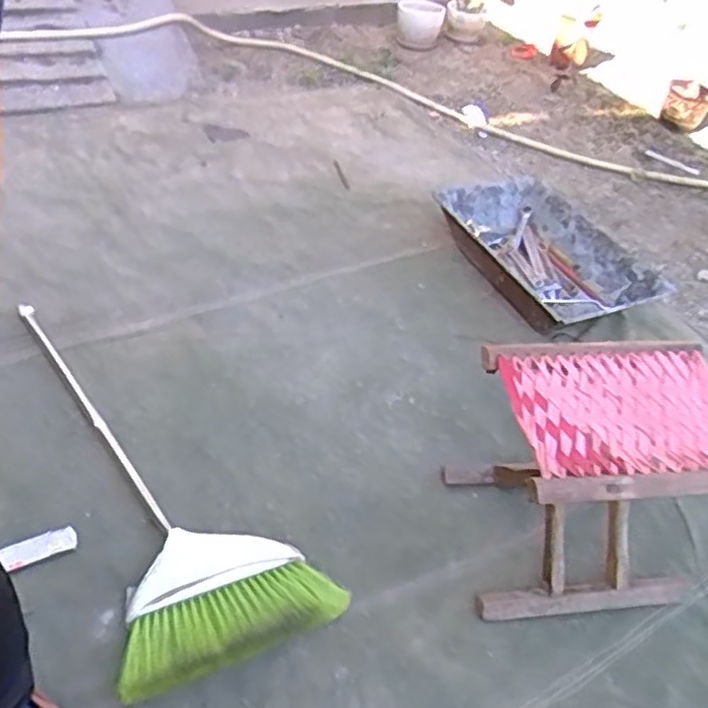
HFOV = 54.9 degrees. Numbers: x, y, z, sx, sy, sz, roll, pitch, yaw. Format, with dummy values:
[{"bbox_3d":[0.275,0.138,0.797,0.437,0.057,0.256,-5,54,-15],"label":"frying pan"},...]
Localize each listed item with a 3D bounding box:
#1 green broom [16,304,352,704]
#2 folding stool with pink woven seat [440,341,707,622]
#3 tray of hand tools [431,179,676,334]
[{"bbox_3d":[-0.309,0.165,1.026,0.288,0.051,0.679,-20,53,-28],"label":"green broom"},{"bbox_3d":[0.312,0.164,0.915,0.289,0.301,0.250,0,46,-12],"label":"folding stool with pink woven seat"},{"bbox_3d":[0.383,-0.210,1.440,0.244,0.122,0.487,-19,53,-27],"label":"tray of hand tools"}]

